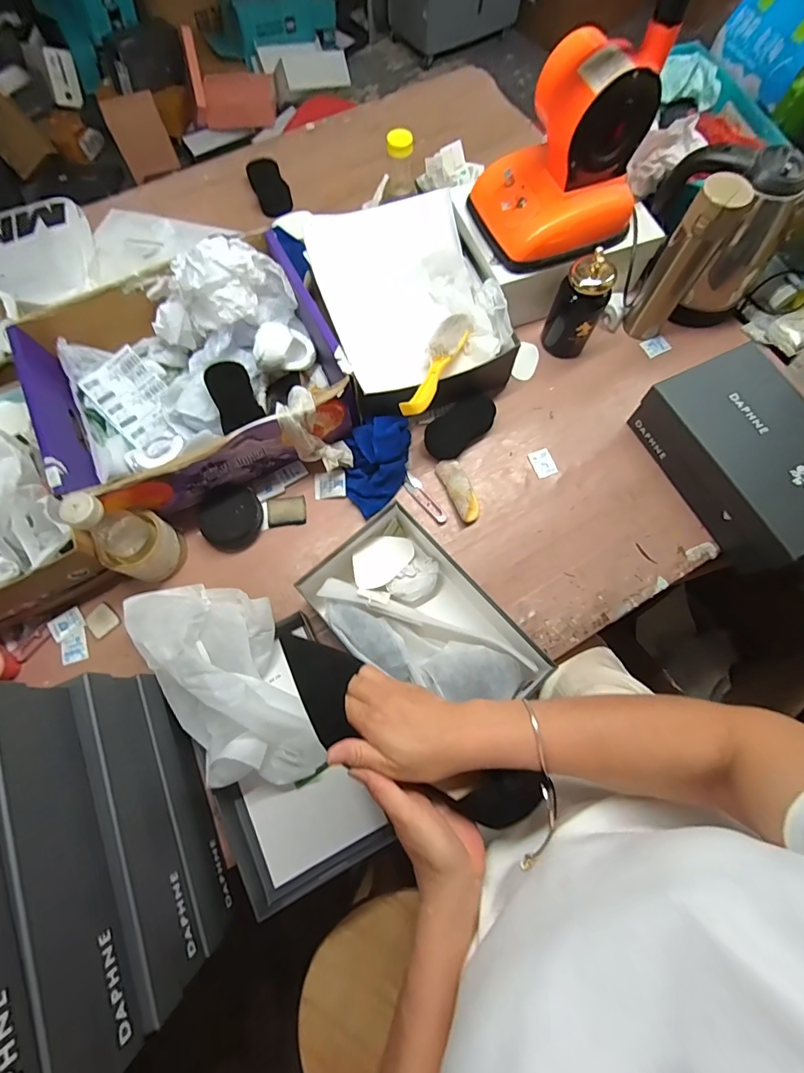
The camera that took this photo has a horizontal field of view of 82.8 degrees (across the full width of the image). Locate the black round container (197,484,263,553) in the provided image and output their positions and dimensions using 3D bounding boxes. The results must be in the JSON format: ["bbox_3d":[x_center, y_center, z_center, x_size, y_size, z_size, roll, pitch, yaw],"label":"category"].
[{"bbox_3d":[-0.258,-0.030,0.680,0.090,0.039,0.099,19,73,6],"label":"black round container"}]

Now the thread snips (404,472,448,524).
[{"bbox_3d":[0.035,-0.060,0.714,0.024,0.004,0.097,-35,75,-10],"label":"thread snips"}]

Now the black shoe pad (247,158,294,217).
[{"bbox_3d":[-0.266,-0.704,0.918,0.064,0.009,0.119,-25,88,3],"label":"black shoe pad"}]

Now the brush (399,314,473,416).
[{"bbox_3d":[0.048,-0.256,0.666,0.046,0.054,0.220,23,74,7],"label":"brush"}]

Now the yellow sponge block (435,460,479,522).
[{"bbox_3d":[0.091,-0.075,0.709,0.041,0.021,0.107,-23,73,-7],"label":"yellow sponge block"}]

